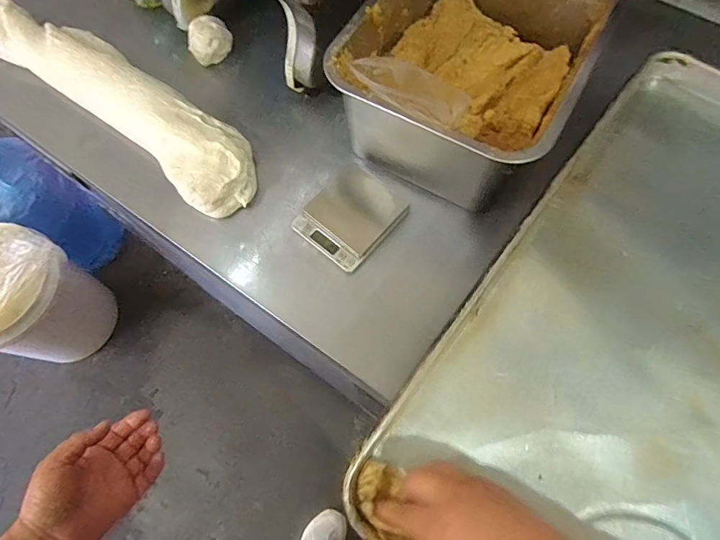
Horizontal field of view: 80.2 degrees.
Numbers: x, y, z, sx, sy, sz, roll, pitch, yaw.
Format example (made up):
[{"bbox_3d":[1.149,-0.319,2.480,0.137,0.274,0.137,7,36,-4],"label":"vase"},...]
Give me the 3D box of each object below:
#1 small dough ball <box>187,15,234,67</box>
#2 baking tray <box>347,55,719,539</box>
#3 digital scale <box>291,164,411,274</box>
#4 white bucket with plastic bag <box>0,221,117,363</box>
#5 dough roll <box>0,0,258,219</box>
[{"bbox_3d":[-0.236,-0.363,0.667,0.066,0.040,0.067,-1,68,2],"label":"small dough ball"},{"bbox_3d":[0.321,0.066,0.385,0.401,0.046,0.619,35,74,15],"label":"baking tray"},{"bbox_3d":[-0.012,-0.072,0.561,0.110,0.018,0.127,39,74,16],"label":"digital scale"},{"bbox_3d":[-0.887,0.092,1.120,0.306,0.477,0.365,35,73,15],"label":"white bucket with plastic bag"},{"bbox_3d":[-0.374,-0.262,0.618,0.561,0.062,0.119,33,73,15],"label":"dough roll"}]

